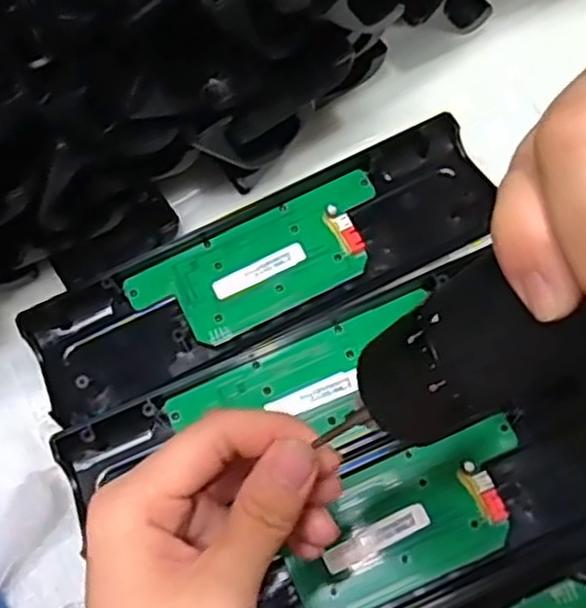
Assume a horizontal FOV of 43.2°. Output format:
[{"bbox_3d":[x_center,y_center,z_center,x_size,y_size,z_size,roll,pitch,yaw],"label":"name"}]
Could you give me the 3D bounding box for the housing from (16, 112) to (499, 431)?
[{"bbox_3d":[-0.017,-0.020,0.377,0.235,0.021,0.073,-26,75,-1],"label":"housing"}]

